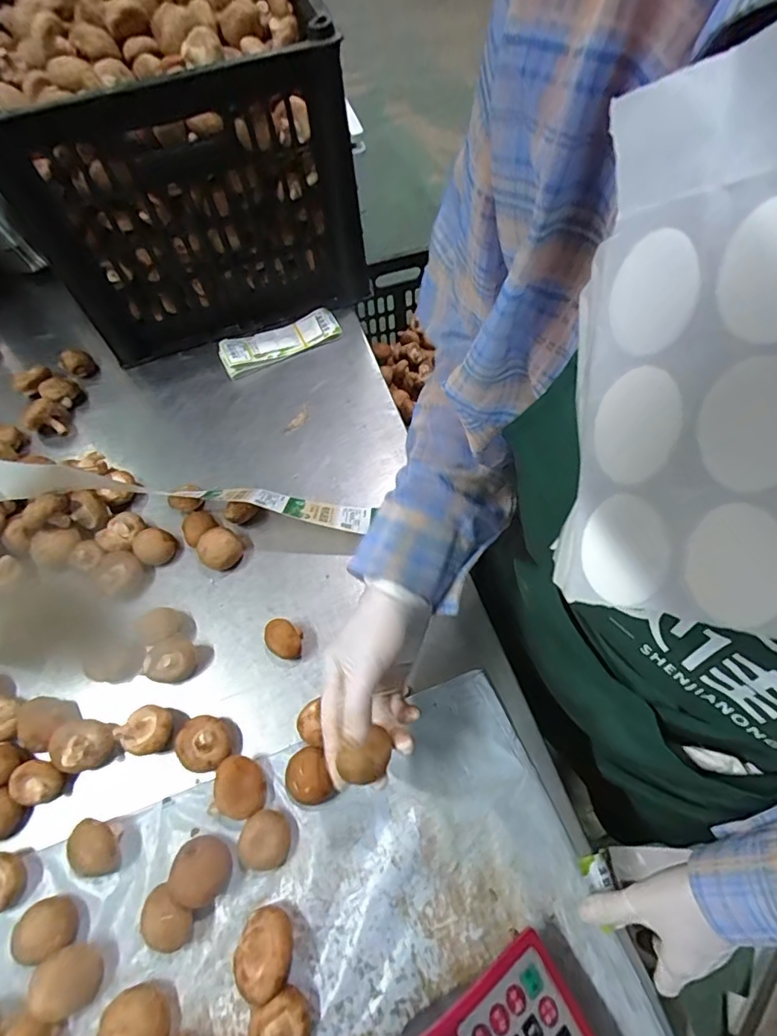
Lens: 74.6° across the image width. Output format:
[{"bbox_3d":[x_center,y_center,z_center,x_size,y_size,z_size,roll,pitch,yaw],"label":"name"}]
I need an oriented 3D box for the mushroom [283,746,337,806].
[{"bbox_3d":[-0.071,0.227,0.447,0.039,0.035,0.044,-16,60,-16],"label":"mushroom"}]

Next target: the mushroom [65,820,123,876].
[{"bbox_3d":[-0.246,0.277,0.428,0.037,0.032,0.043,-22,61,-19],"label":"mushroom"}]

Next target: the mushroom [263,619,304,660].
[{"bbox_3d":[-0.104,0.121,0.510,0.034,0.037,0.038,-24,62,-20],"label":"mushroom"}]

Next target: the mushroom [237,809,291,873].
[{"bbox_3d":[-0.103,0.269,0.425,0.042,0.024,0.042,3,56,-4],"label":"mushroom"}]

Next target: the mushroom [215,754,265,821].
[{"bbox_3d":[-0.128,0.233,0.443,0.037,0.034,0.047,-15,59,-16],"label":"mushroom"}]

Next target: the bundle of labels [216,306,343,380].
[{"bbox_3d":[-0.147,-0.241,0.698,0.165,0.027,0.056,-21,61,-19],"label":"bundle of labels"}]

